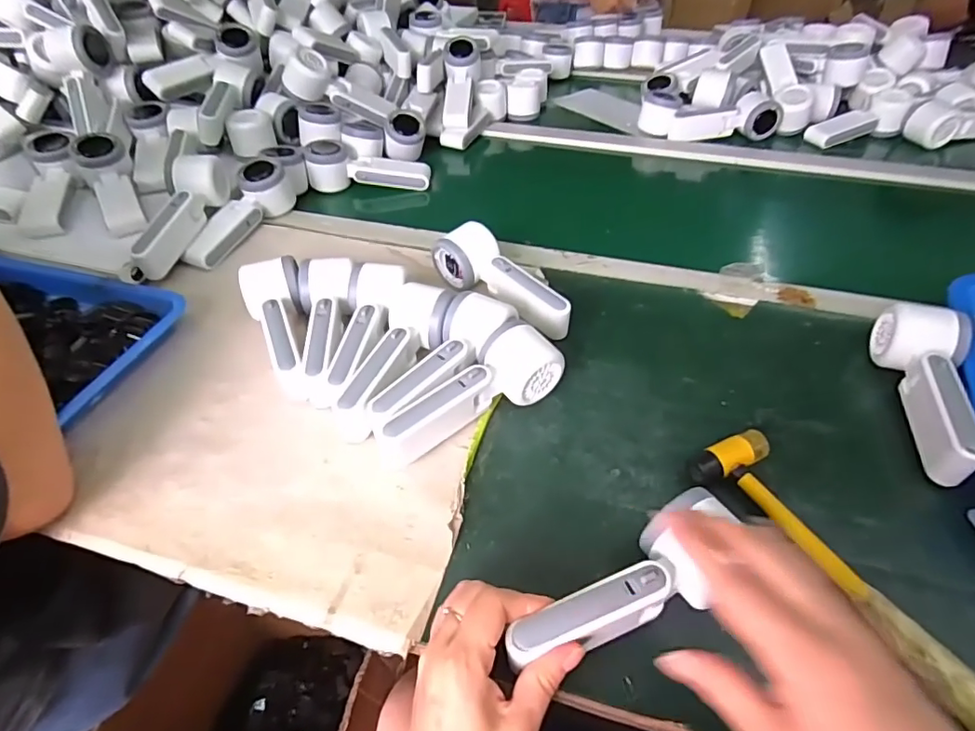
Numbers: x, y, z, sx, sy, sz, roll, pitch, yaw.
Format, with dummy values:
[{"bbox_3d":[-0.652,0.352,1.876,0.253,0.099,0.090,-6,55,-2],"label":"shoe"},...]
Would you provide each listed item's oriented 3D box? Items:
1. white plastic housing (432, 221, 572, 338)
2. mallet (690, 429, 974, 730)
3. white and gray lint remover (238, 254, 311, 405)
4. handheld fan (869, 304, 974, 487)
[{"bbox_3d":[0.013,-0.081,0.545,0.061,0.056,0.160,-27,51,-23],"label":"white plastic housing"},{"bbox_3d":[0.241,0.149,0.337,0.058,0.036,0.262,-22,48,-20],"label":"mallet"},{"bbox_3d":[-0.190,-0.031,0.497,0.056,0.053,0.162,-17,47,-14],"label":"white and gray lint remover"},{"bbox_3d":[0.358,0.018,0.438,0.056,0.061,0.157,14,48,15],"label":"handheld fan"}]

